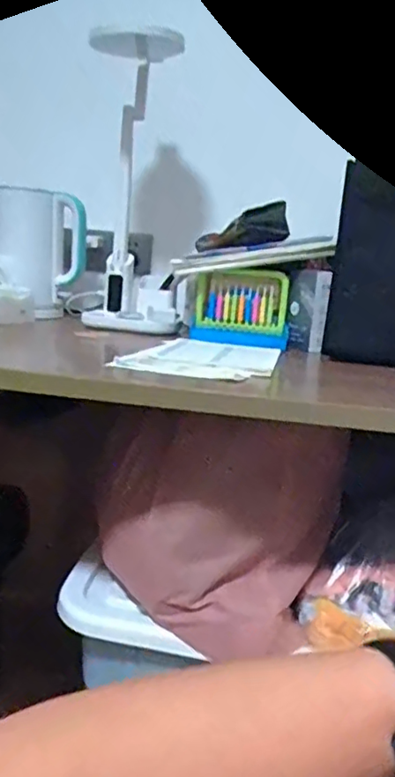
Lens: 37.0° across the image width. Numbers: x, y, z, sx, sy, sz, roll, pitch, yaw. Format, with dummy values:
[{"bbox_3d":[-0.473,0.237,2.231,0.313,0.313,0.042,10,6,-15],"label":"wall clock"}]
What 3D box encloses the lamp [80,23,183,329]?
[{"bbox_3d":[-0.119,-0.408,1.137,0.166,0.576,0.258,6,12,-6],"label":"lamp"}]

